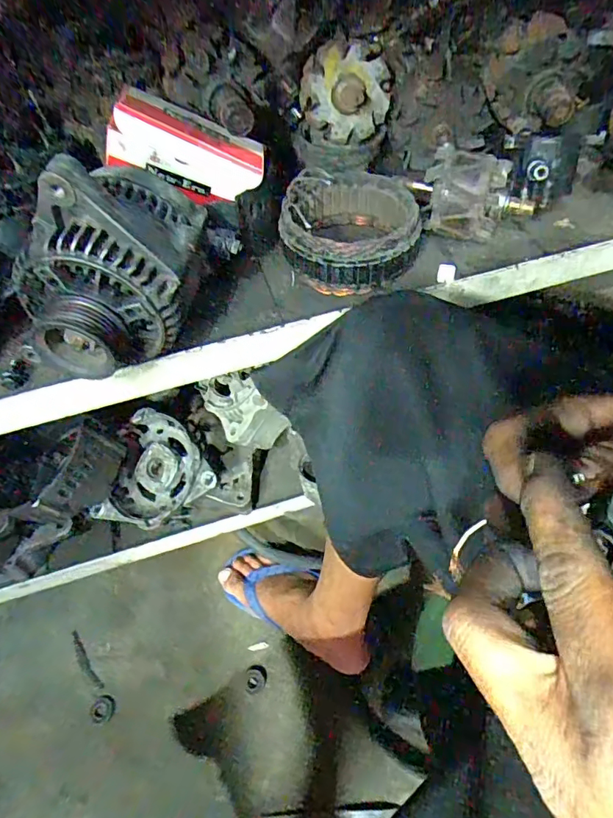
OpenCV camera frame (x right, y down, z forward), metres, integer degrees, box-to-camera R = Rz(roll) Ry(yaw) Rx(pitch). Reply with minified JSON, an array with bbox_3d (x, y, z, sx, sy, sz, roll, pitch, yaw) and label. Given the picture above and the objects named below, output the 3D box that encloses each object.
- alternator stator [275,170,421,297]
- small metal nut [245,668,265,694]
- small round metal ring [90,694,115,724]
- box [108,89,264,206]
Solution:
[{"bbox_3d":[0.043,-0.173,0.480,0.124,0.058,0.127,8,56,10],"label":"alternator stator"},{"bbox_3d":[-0.071,0.370,0.683,0.027,0.004,0.029,-2,54,3],"label":"small metal nut"},{"bbox_3d":[-0.274,0.404,0.677,0.032,0.004,0.033,-2,54,3],"label":"small round metal ring"},{"bbox_3d":[-0.104,-0.224,0.439,0.127,0.062,0.054,10,51,-22],"label":"box"}]

